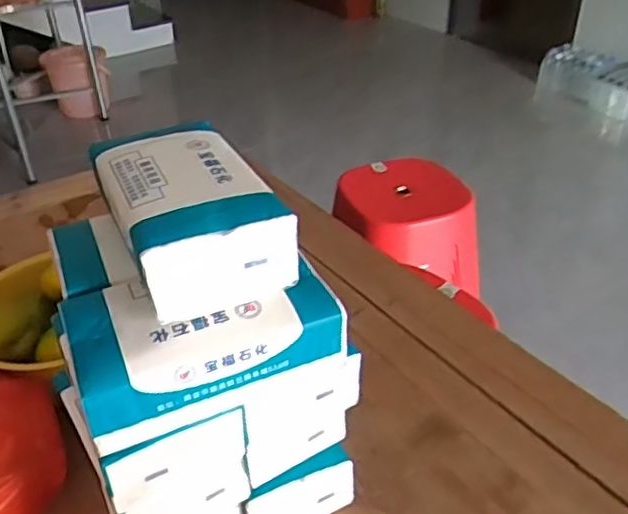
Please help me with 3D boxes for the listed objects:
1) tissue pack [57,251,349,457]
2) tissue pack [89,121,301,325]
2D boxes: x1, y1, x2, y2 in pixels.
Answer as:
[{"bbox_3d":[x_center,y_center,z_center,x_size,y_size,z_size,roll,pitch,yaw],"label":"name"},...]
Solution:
[{"bbox_3d":[-0.067,0.046,0.397,0.155,0.043,0.093,-18,39,-22],"label":"tissue pack"},{"bbox_3d":[-0.084,-0.032,0.413,0.091,0.056,0.146,-17,39,-21],"label":"tissue pack"}]

